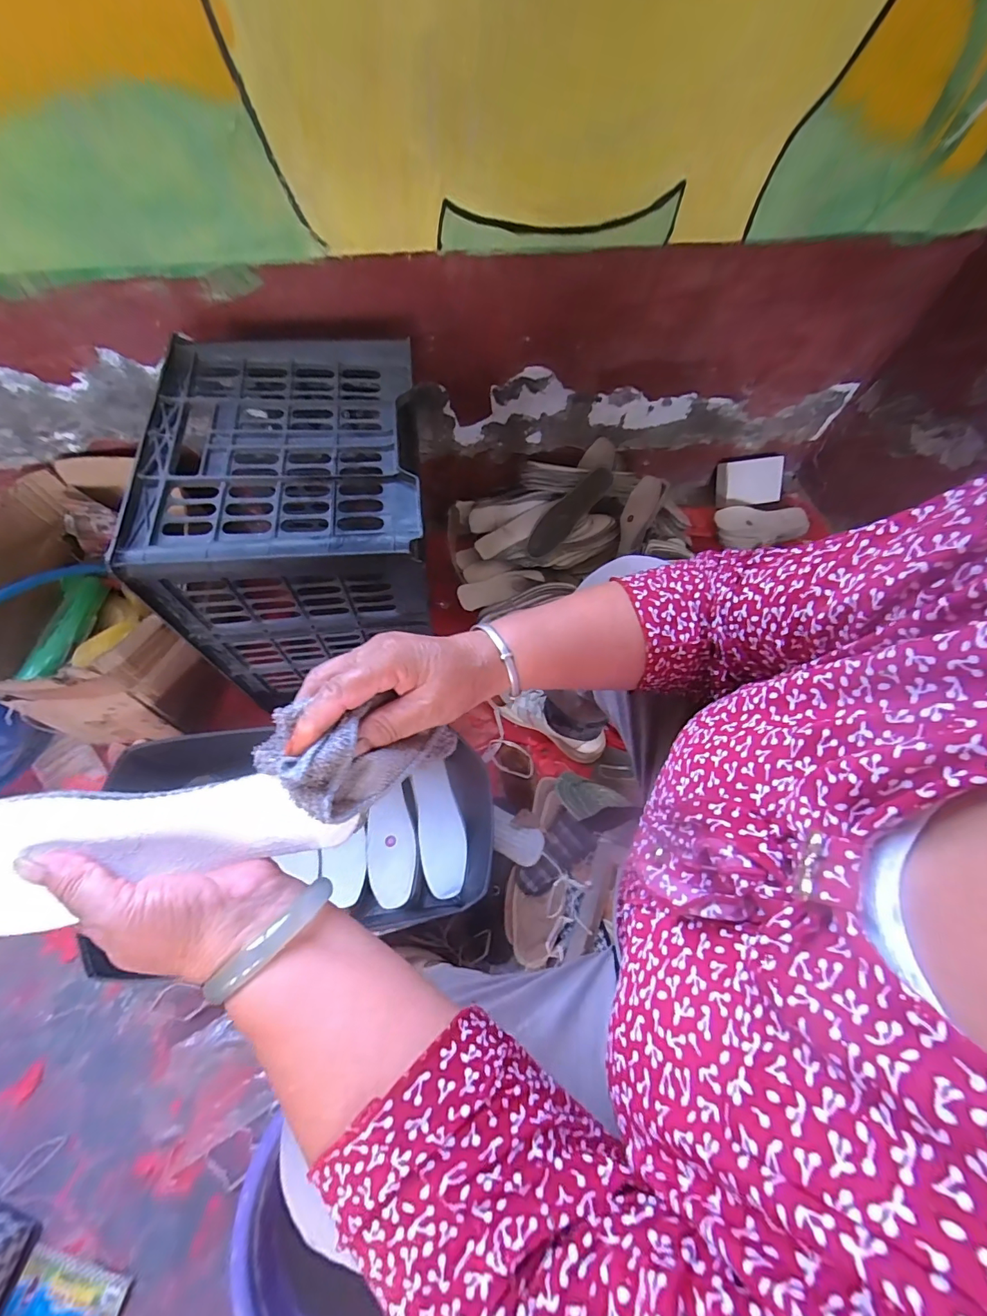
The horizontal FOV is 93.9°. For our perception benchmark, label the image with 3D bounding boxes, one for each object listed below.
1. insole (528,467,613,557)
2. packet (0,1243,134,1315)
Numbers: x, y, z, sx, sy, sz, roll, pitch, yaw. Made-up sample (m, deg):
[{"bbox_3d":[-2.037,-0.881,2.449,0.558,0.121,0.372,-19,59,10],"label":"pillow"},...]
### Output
[{"bbox_3d":[0.153,-0.296,0.939,0.214,0.062,0.011,-47,32,13],"label":"insole"},{"bbox_3d":[-0.480,0.717,0.518,0.125,0.007,0.058,11,62,2],"label":"packet"}]

